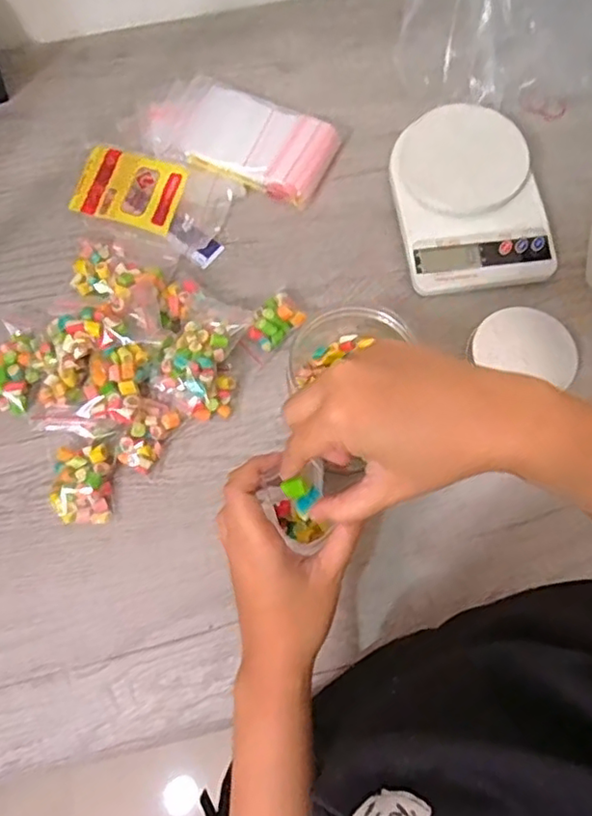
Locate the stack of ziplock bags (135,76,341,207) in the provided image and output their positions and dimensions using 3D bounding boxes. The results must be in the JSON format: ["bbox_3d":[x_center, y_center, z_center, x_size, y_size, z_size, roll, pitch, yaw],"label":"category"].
[{"bbox_3d":[-0.059,-0.269,0.596,0.194,0.023,0.097,25,73,10],"label":"stack of ziplock bags"}]

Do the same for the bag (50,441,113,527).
[{"bbox_3d":[-0.168,0.059,0.473,0.046,0.015,0.060,-3,71,0],"label":"bag"}]

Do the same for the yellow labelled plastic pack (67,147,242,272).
[{"bbox_3d":[-0.134,-0.191,0.565,0.144,0.021,0.099,19,72,8],"label":"yellow labelled plastic pack"}]

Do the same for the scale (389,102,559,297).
[{"bbox_3d":[0.156,-0.194,0.554,0.128,0.037,0.178,-8,71,-2],"label":"scale"}]

